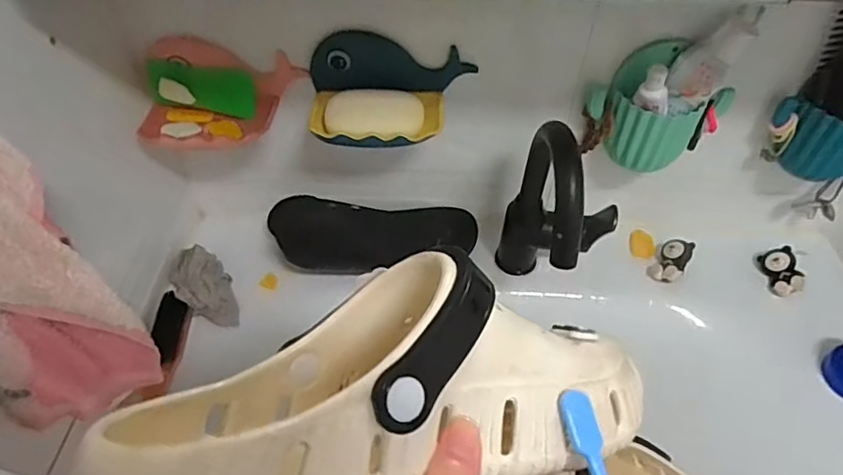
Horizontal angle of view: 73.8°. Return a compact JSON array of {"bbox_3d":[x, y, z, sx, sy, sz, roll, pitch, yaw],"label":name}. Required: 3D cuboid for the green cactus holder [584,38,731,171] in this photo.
[{"bbox_3d":[0.232,-0.127,0.551,0.129,0.111,0.057,14,50,11],"label":"green cactus holder"}]

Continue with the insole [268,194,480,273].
[{"bbox_3d":[-0.057,-0.002,0.667,0.237,0.019,0.088,3,77,-1],"label":"insole"}]

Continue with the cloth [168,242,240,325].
[{"bbox_3d":[-0.238,0.055,0.614,0.054,0.041,0.089,-24,53,-21],"label":"cloth"}]

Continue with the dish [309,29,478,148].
[{"bbox_3d":[-0.033,-0.138,0.527,0.147,0.062,0.095,5,49,3],"label":"dish"}]

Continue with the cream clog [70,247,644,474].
[{"bbox_3d":[-0.010,0.055,0.232,0.218,0.081,0.098,-5,47,-26],"label":"cream clog"}]

